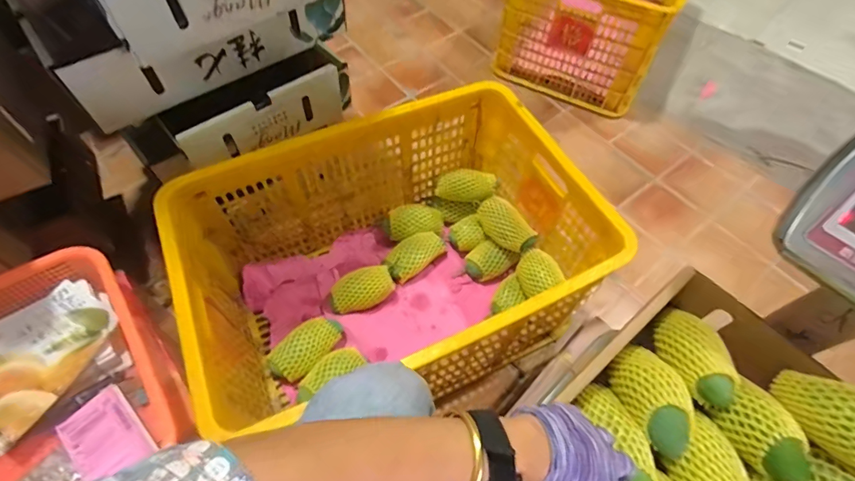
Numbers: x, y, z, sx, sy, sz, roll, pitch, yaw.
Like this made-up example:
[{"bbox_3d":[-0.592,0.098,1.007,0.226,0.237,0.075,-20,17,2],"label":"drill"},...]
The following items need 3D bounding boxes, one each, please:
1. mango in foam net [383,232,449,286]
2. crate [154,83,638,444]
[{"bbox_3d":[-0.029,0.029,0.889,0.123,0.060,0.067,-33,64,-20],"label":"mango in foam net"},{"bbox_3d":[-0.049,0.045,0.749,0.587,0.319,0.408,-22,61,-15],"label":"crate"}]

